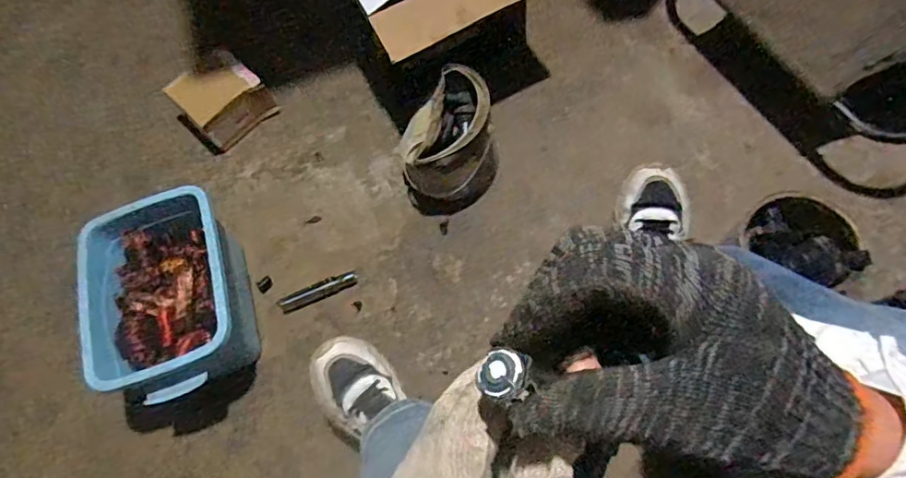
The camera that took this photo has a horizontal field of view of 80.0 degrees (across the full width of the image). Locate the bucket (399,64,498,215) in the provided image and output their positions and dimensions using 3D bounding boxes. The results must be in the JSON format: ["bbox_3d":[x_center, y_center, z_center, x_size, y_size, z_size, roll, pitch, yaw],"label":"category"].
[{"bbox_3d":[-0.013,-0.151,0.839,0.155,0.134,0.165,-9,66,4],"label":"bucket"}]

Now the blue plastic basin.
[{"bbox_3d":[-0.402,0.095,0.794,0.194,0.156,0.276,-18,67,0],"label":"blue plastic basin"}]

